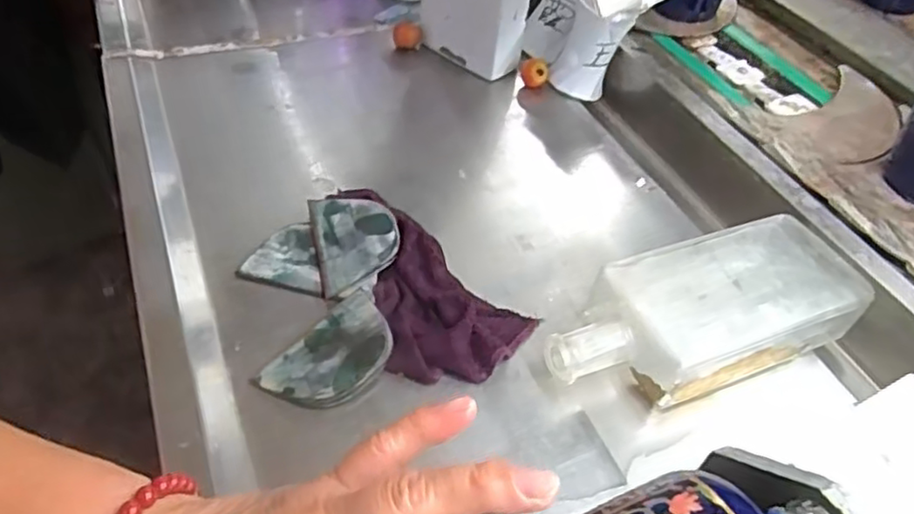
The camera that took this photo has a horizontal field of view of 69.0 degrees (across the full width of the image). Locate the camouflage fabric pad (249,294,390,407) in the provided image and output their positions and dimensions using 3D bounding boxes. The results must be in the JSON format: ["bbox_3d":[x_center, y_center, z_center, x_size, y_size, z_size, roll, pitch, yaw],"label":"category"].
[{"bbox_3d":[-0.073,0.063,0.411,0.059,0.010,0.085,33,53,24],"label":"camouflage fabric pad"}]

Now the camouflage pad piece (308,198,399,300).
[{"bbox_3d":[-0.072,-0.015,0.472,0.058,0.005,0.080,-17,60,-3],"label":"camouflage pad piece"}]

